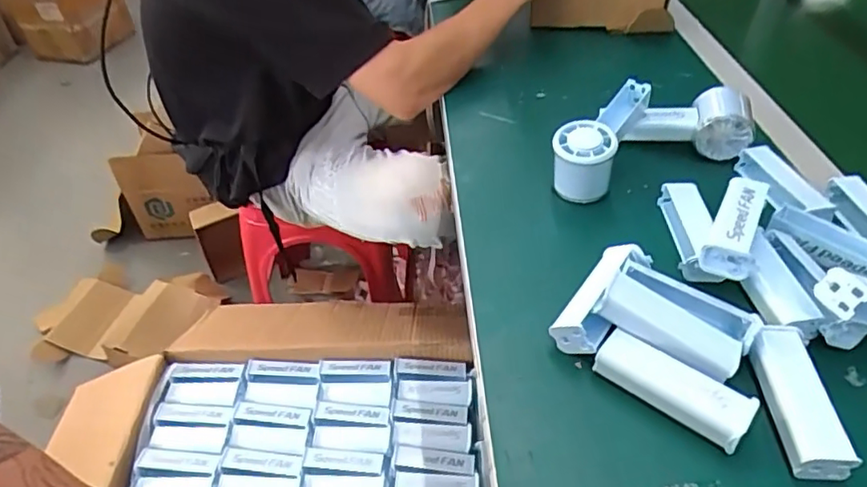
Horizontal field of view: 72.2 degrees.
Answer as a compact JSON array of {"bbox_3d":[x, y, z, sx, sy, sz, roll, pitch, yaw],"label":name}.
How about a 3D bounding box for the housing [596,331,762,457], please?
[{"bbox_3d":[0.162,0.101,0.410,0.101,0.028,0.035,26,50,28],"label":"housing"}]

